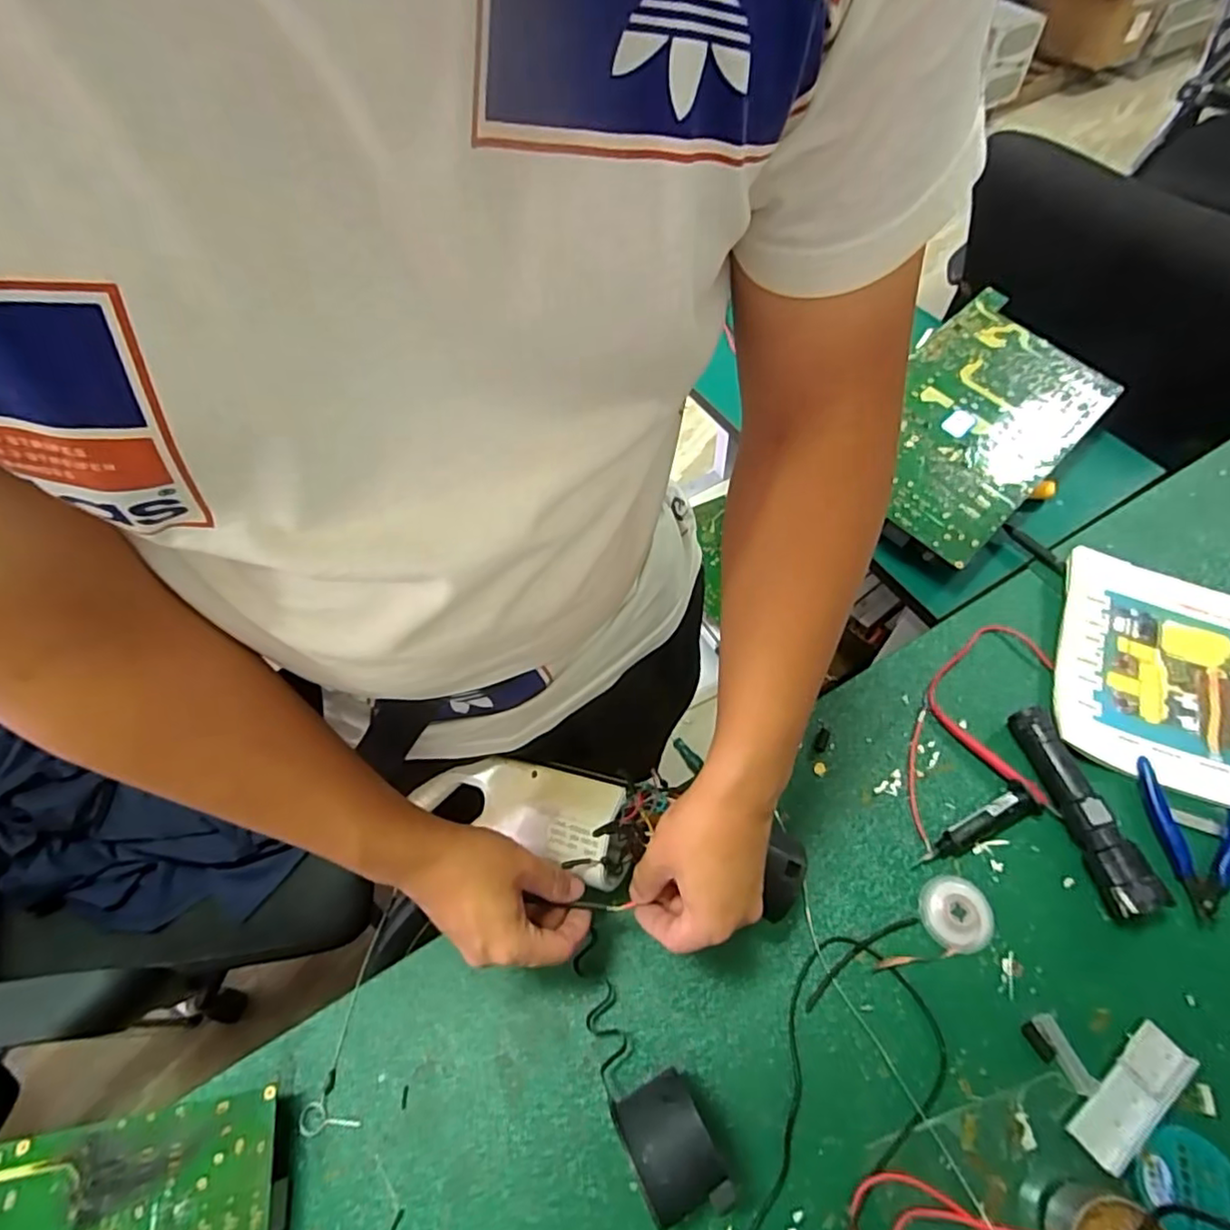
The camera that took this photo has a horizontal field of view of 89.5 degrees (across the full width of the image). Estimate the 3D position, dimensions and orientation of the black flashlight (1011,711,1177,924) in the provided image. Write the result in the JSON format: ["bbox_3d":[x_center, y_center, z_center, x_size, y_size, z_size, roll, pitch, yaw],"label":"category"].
[{"bbox_3d":[0.373,0.151,0.498,0.033,0.031,0.162,-13,61,-3],"label":"black flashlight"}]

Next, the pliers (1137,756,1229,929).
[{"bbox_3d":[0.460,0.179,0.489,0.081,0.013,0.120,16,63,13],"label":"pliers"}]

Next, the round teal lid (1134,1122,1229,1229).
[{"bbox_3d":[0.359,0.358,0.385,0.059,0.013,0.063,-2,61,3],"label":"round teal lid"}]

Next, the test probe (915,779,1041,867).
[{"bbox_3d":[0.292,0.171,0.499,0.107,0.020,0.025,-26,62,-10],"label":"test probe"}]

